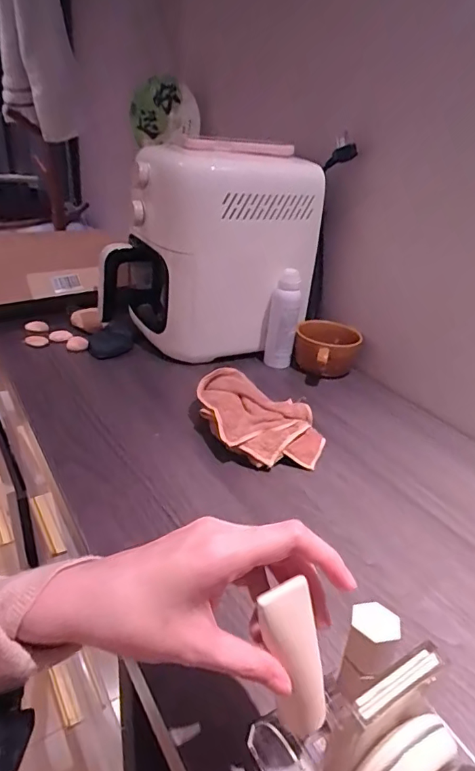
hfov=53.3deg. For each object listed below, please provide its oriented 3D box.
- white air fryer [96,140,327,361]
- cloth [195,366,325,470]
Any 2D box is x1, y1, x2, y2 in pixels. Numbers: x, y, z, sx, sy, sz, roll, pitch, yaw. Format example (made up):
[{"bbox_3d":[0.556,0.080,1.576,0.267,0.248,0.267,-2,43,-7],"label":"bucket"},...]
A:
[{"bbox_3d":[-0.050,-0.207,0.757,0.317,0.307,0.201,-4,30,-20],"label":"white air fryer"},{"bbox_3d":[0.024,0.039,0.591,0.141,0.046,0.155,0,30,-11],"label":"cloth"}]

